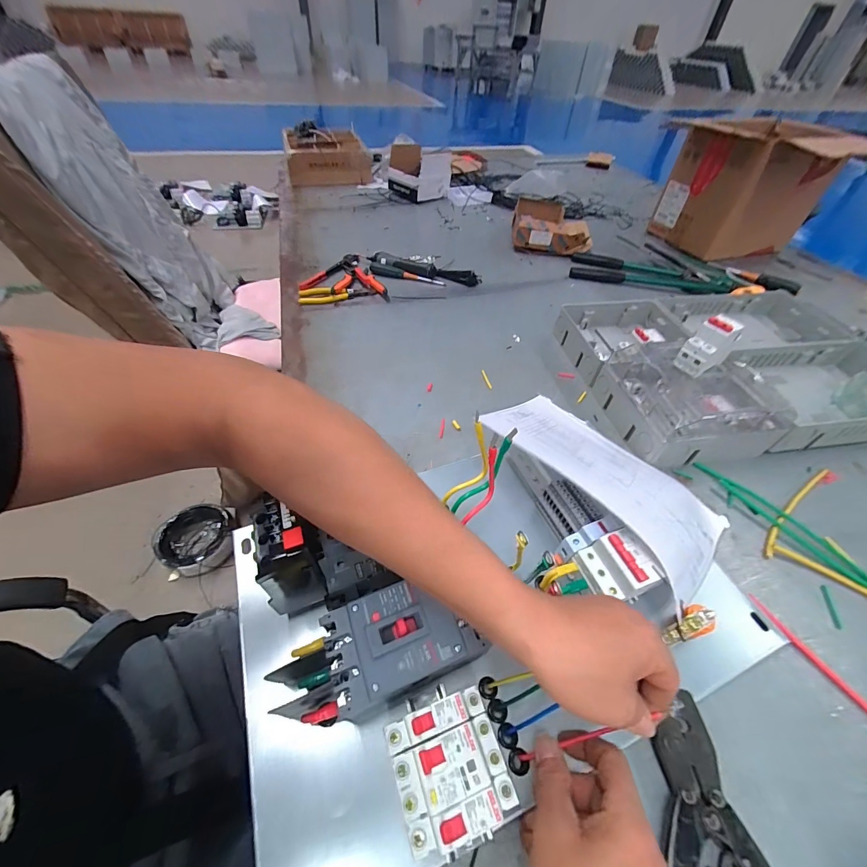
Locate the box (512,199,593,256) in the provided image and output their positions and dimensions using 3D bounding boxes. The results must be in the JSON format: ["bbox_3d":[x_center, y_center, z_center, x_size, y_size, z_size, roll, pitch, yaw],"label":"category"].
[{"bbox_3d":[0.333,-0.585,1.036,0.214,0.066,0.248,10,49,6],"label":"box"}]

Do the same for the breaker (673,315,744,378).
[{"bbox_3d":[0.385,-0.123,0.510,0.070,0.074,0.045,-26,55,-23],"label":"breaker"}]

